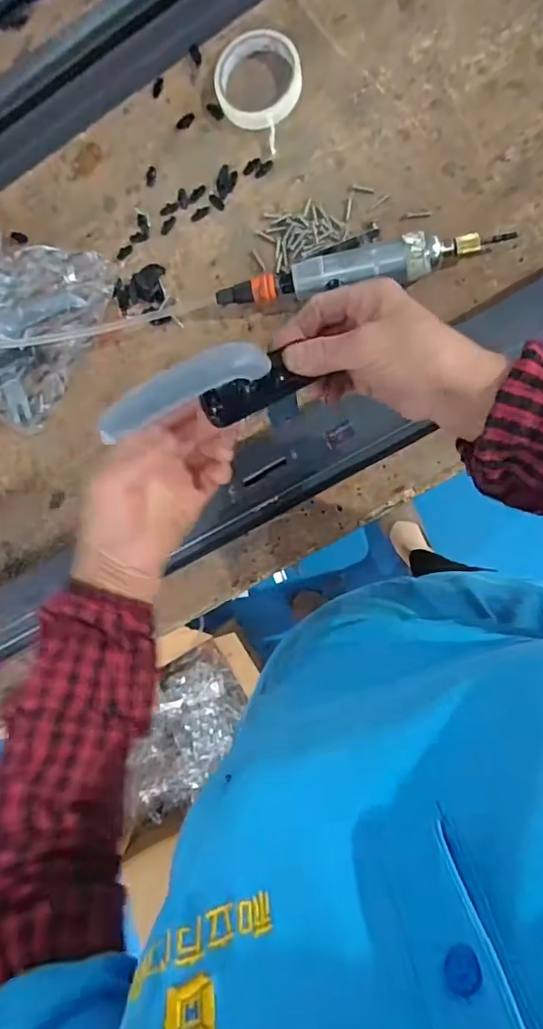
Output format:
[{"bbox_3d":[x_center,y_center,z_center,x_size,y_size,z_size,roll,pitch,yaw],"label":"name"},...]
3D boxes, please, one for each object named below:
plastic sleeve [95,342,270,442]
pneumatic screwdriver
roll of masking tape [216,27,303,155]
[{"bbox_3d":[-0.056,-0.079,0.325,0.112,0.014,0.025,-28,88,-6],"label":"plastic sleeve"},{"bbox_3d":[0.088,-0.244,0.525,0.285,0.044,0.035,-8,90,10],"label":"pneumatic screwdriver"},{"bbox_3d":[-0.017,-0.458,0.550,0.097,0.012,0.100,0,91,10],"label":"roll of masking tape"}]

